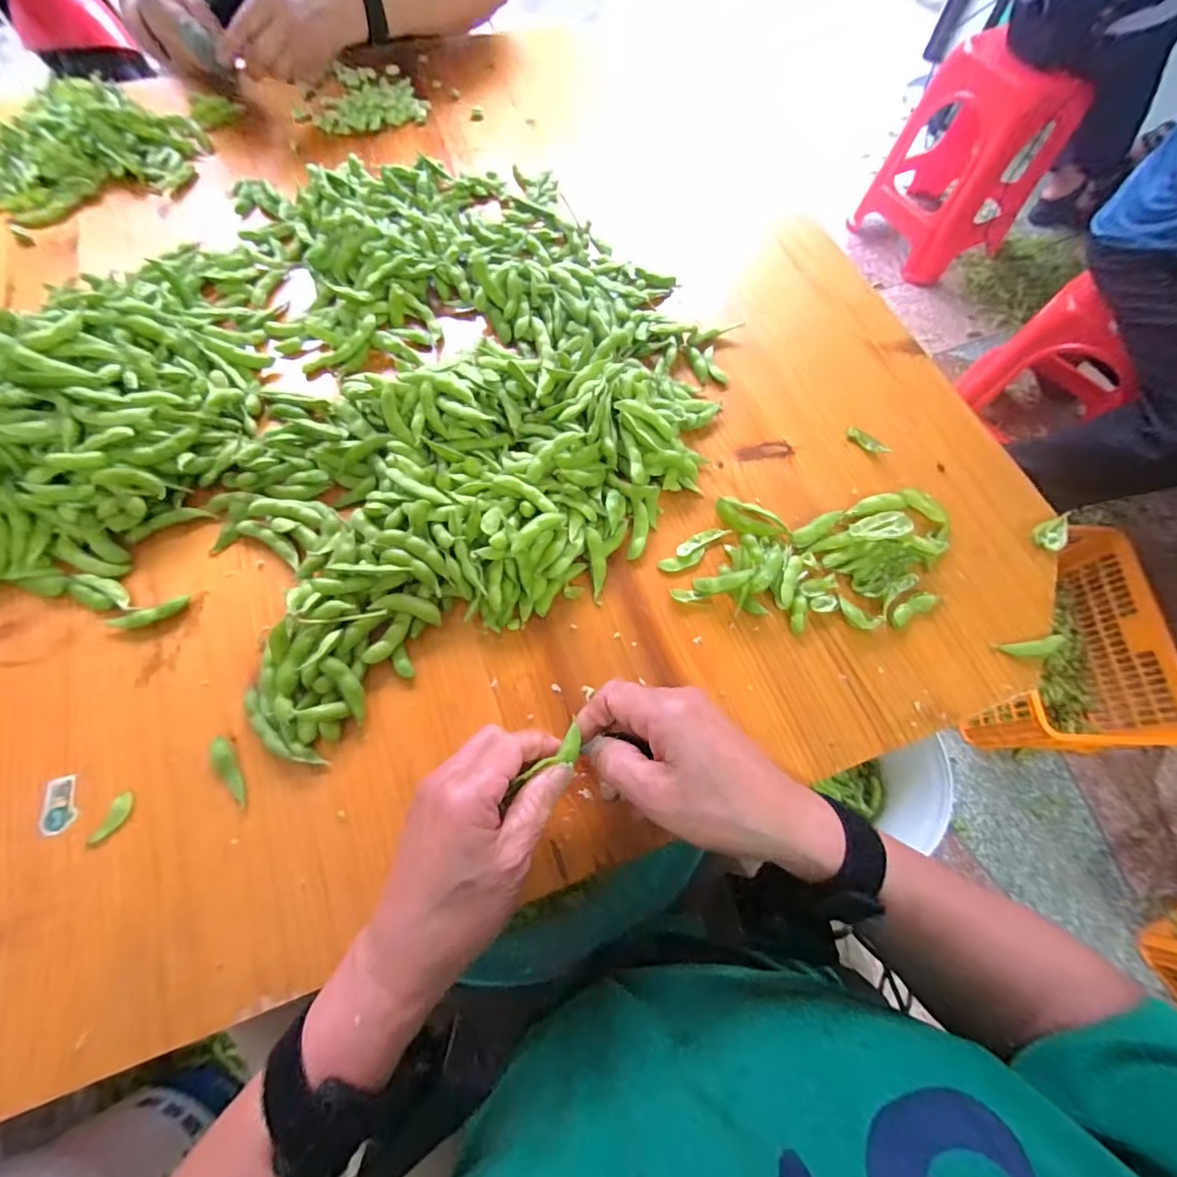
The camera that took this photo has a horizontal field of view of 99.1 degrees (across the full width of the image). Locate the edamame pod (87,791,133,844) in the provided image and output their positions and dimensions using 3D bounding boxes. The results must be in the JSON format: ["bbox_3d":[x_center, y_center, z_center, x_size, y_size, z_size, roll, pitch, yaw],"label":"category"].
[{"bbox_3d":[-0.305,0.147,0.321,0.012,0.006,0.033,32,71,11],"label":"edamame pod"}]

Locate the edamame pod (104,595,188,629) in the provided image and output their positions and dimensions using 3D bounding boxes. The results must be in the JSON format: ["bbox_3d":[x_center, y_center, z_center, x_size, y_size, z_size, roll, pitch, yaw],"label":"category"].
[{"bbox_3d":[-0.324,0.020,0.368,0.054,0.009,0.014,-21,70,-10],"label":"edamame pod"}]

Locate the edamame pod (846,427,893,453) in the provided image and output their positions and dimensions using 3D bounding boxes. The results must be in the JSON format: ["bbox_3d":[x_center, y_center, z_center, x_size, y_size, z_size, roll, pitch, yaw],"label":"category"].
[{"bbox_3d":[0.249,-0.131,0.449,0.041,0.011,0.015,42,73,14],"label":"edamame pod"}]

